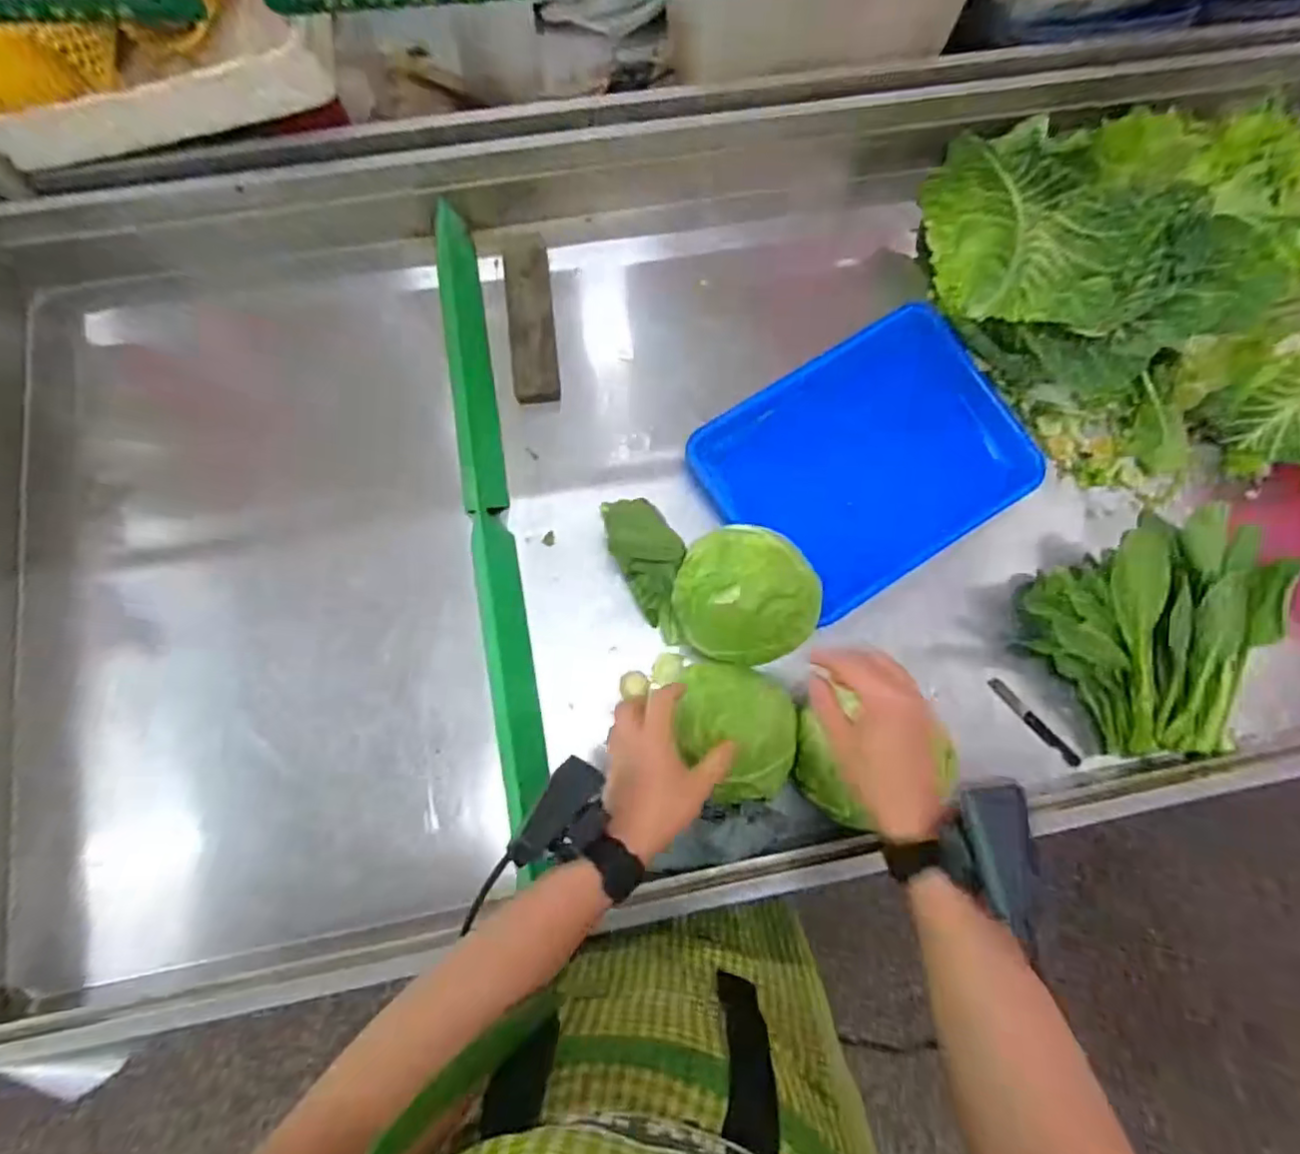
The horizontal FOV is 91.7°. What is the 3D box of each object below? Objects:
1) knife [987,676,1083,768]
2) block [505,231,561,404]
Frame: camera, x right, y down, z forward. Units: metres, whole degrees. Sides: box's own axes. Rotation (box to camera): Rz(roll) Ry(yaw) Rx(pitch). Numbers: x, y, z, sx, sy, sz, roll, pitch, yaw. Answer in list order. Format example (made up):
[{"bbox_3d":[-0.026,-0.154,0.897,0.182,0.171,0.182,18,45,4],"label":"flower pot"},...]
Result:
[{"bbox_3d":[0.395,0.150,0.651,0.118,0.007,0.015,44,79,9],"label":"knife"},{"bbox_3d":[-0.135,-0.299,0.716,0.048,0.041,0.202,-6,76,-3],"label":"block"}]

